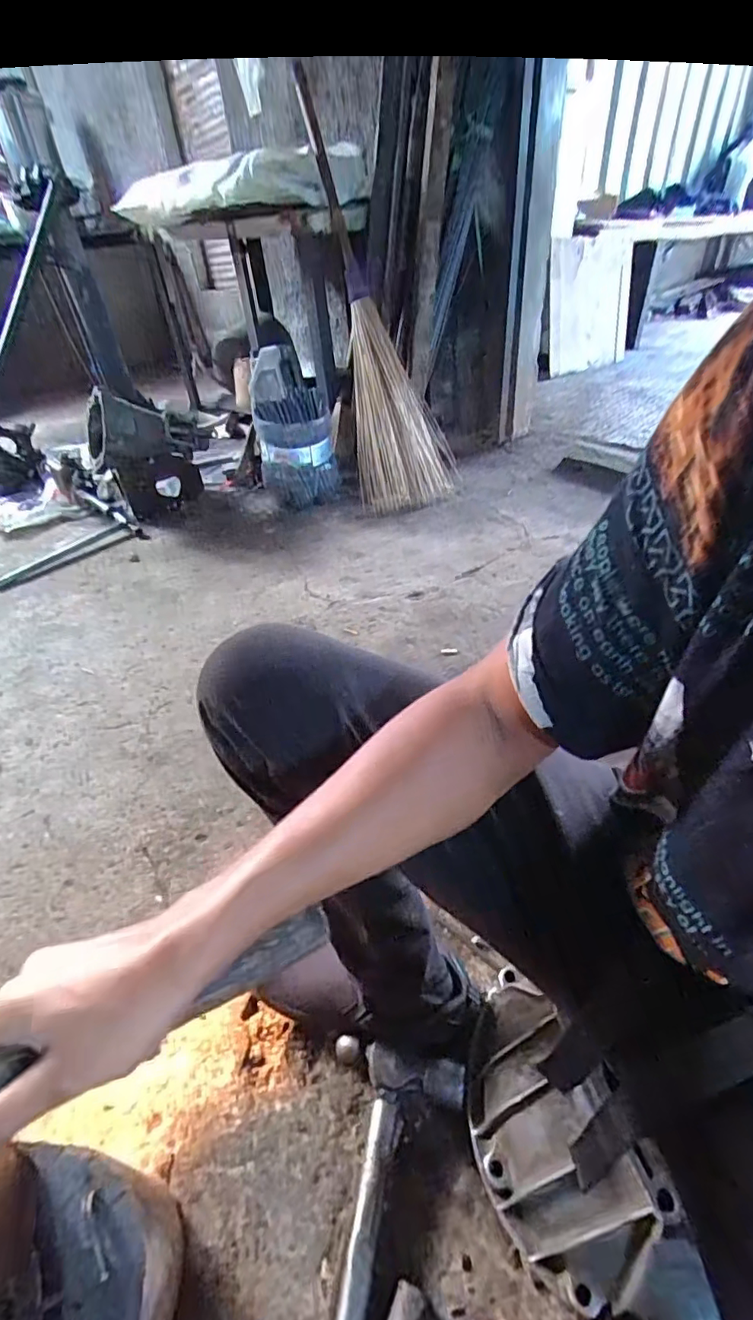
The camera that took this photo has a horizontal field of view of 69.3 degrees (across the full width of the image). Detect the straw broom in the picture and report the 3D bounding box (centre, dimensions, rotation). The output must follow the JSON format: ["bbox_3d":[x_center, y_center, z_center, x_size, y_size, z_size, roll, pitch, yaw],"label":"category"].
[{"bbox_3d":[-0.007,-0.961,1.519,0.307,1.020,0.111,-20,16,-15],"label":"straw broom"}]

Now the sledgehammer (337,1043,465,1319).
[{"bbox_3d":[0.004,0.519,0.499,0.096,0.049,0.273,8,43,17],"label":"sledgehammer"}]

